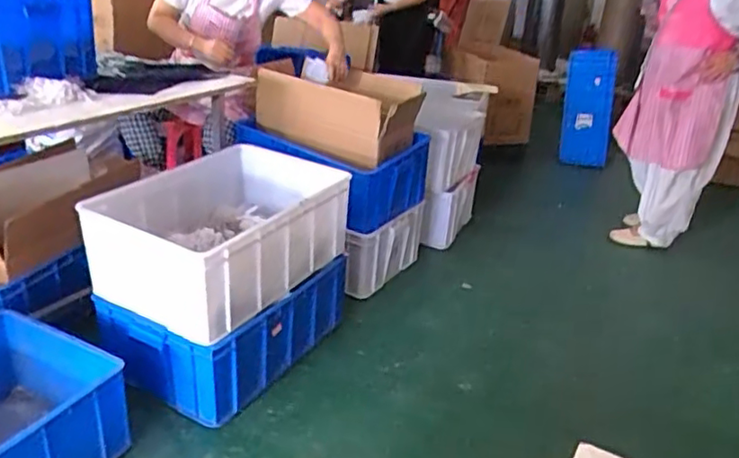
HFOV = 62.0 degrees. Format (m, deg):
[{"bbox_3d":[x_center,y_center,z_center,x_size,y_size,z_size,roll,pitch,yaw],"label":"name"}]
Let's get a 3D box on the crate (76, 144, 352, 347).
[{"bbox_3d":[-0.387,0.004,1.632,0.490,0.250,0.605,20,28,27],"label":"crate"}]

